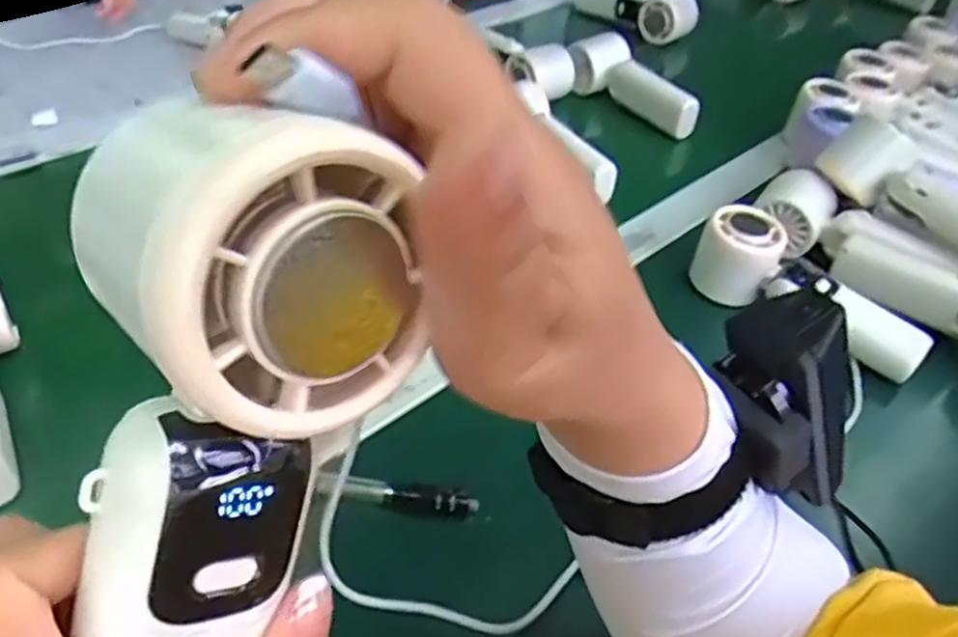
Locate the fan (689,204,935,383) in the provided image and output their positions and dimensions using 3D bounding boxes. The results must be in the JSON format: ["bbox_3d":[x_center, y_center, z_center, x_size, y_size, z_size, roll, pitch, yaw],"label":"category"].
[{"bbox_3d":[0.228,-0.018,0.521,0.057,0.049,0.163,-26,51,-30],"label":"fan"}]

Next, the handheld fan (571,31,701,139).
[{"bbox_3d":[0.154,-0.247,0.792,0.063,0.054,0.172,-15,45,-20],"label":"handheld fan"}]

